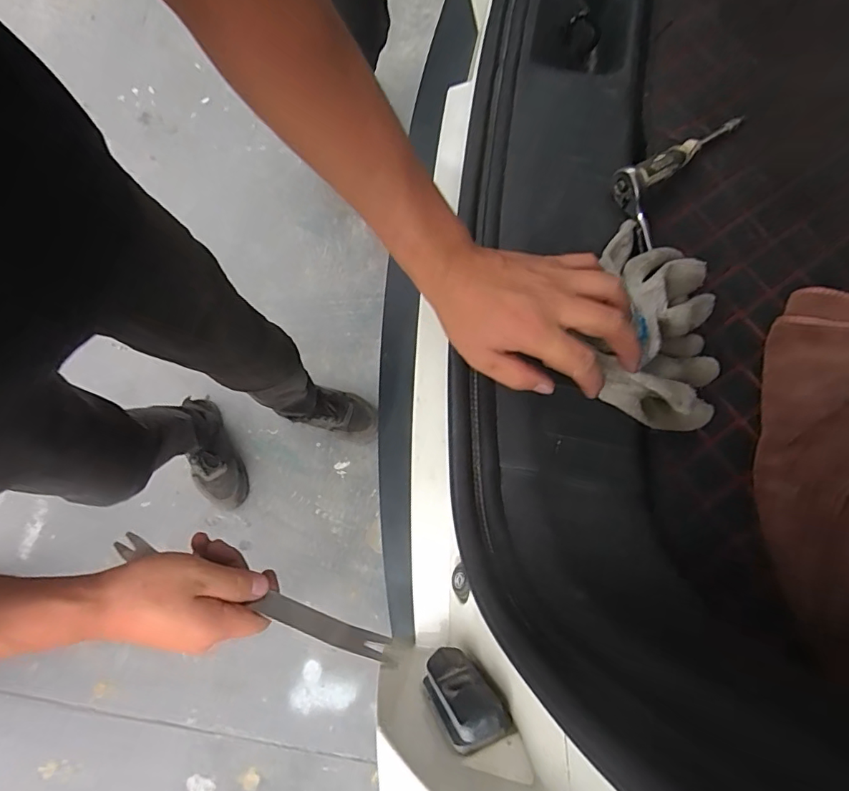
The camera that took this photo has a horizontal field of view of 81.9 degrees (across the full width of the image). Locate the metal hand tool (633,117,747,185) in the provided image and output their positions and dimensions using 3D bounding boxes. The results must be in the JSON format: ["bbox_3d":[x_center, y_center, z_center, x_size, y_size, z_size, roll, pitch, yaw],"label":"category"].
[{"bbox_3d":[0.245,-0.228,0.446,0.163,0.018,0.020,-35,79,-24],"label":"metal hand tool"}]

